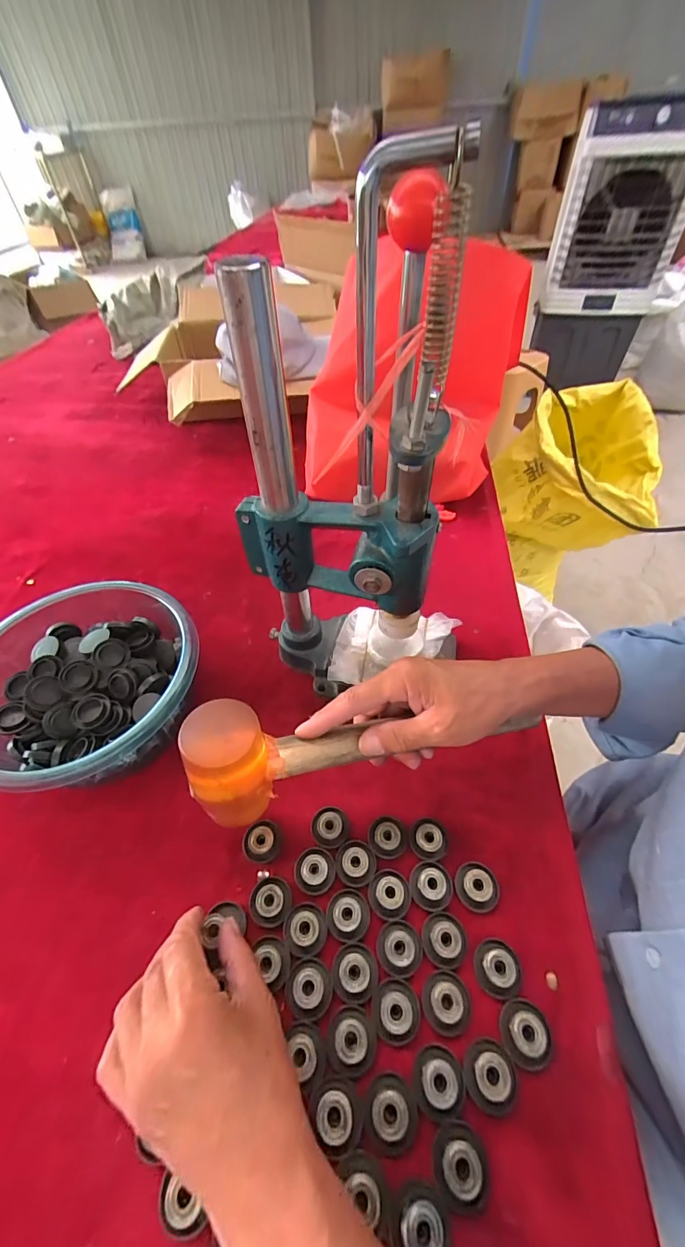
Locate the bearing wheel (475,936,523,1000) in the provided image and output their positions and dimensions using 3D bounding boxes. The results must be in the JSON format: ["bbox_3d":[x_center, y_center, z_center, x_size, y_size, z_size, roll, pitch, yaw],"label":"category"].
[{"bbox_3d":[0.113,0.247,0.293,0.032,0.014,0.033,-1,50,1],"label":"bearing wheel"}]

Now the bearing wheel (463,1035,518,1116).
[{"bbox_3d":[0.096,0.288,0.260,0.035,0.012,0.031,6,51,7],"label":"bearing wheel"}]

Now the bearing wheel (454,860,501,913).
[{"bbox_3d":[0.107,0.207,0.323,0.034,0.014,0.033,5,51,6],"label":"bearing wheel"}]

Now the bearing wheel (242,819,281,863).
[{"bbox_3d":[-0.069,0.187,0.350,0.031,0.016,0.030,-1,50,1],"label":"bearing wheel"}]

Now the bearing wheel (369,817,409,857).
[{"bbox_3d":[0.039,0.183,0.351,0.032,0.011,0.032,-1,50,1],"label":"bearing wheel"}]

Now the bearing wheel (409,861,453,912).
[{"bbox_3d":[0.071,0.208,0.326,0.033,0.008,0.033,1,50,3],"label":"bearing wheel"}]

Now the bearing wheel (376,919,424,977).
[{"bbox_3d":[0.042,0.239,0.301,0.033,0.009,0.032,-1,50,1],"label":"bearing wheel"}]

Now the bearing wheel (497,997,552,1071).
[{"bbox_3d":[0.120,0.270,0.269,0.029,0.017,0.033,4,50,5],"label":"bearing wheel"}]

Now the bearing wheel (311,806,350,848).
[{"bbox_3d":[-0.011,0.177,0.357,0.032,0.007,0.033,-1,50,1],"label":"bearing wheel"}]

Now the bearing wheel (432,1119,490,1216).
[{"bbox_3d":[0.070,0.315,0.235,0.032,0.014,0.034,-1,50,1],"label":"bearing wheel"}]

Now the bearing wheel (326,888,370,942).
[{"bbox_3d":[0.004,0.223,0.314,0.033,0.009,0.032,-1,50,1],"label":"bearing wheel"}]

